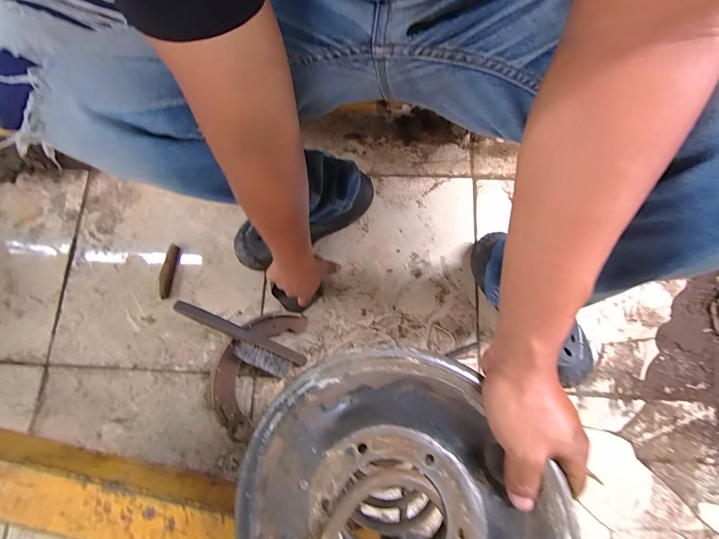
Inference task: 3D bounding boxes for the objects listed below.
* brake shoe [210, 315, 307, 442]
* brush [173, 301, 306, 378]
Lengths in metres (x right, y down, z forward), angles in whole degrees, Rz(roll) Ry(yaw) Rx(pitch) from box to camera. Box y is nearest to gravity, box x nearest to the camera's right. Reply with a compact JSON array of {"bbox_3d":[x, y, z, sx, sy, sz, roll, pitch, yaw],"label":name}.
[{"bbox_3d":[-0.194,0.171,0.570,0.108,0.035,0.227,26,80,8],"label":"brake shoe"},{"bbox_3d":[-0.204,0.120,0.549,0.226,0.034,0.048,33,79,-10],"label":"brush"}]

